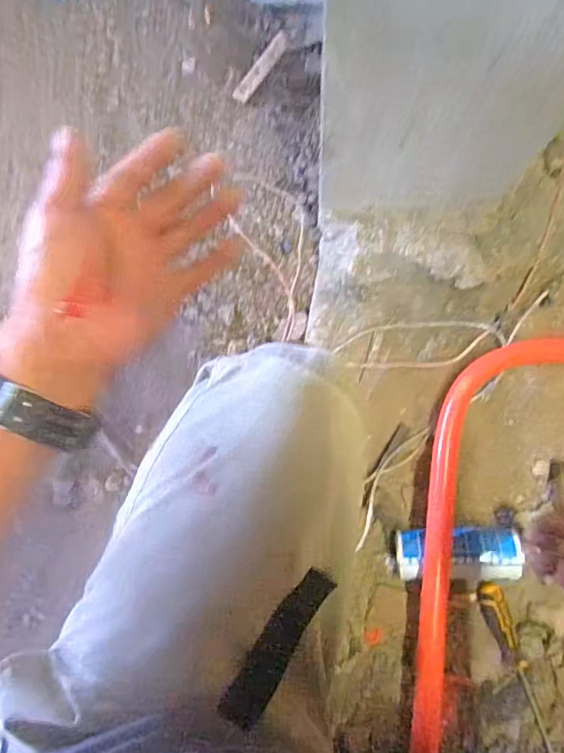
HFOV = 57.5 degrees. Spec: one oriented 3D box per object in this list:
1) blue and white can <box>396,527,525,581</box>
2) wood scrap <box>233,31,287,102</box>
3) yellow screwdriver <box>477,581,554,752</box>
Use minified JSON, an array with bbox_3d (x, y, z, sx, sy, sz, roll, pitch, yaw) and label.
[{"bbox_3d":[0.226,0.238,0.693,0.146,0.062,0.069,-1,79,3],"label":"blue and white can"},{"bbox_3d":[-0.034,-0.529,0.880,0.027,0.008,0.145,32,84,8],"label":"wood scrap"},{"bbox_3d":[0.314,0.384,0.678,0.031,0.031,0.226,-21,80,-1],"label":"yellow screwdriver"}]

